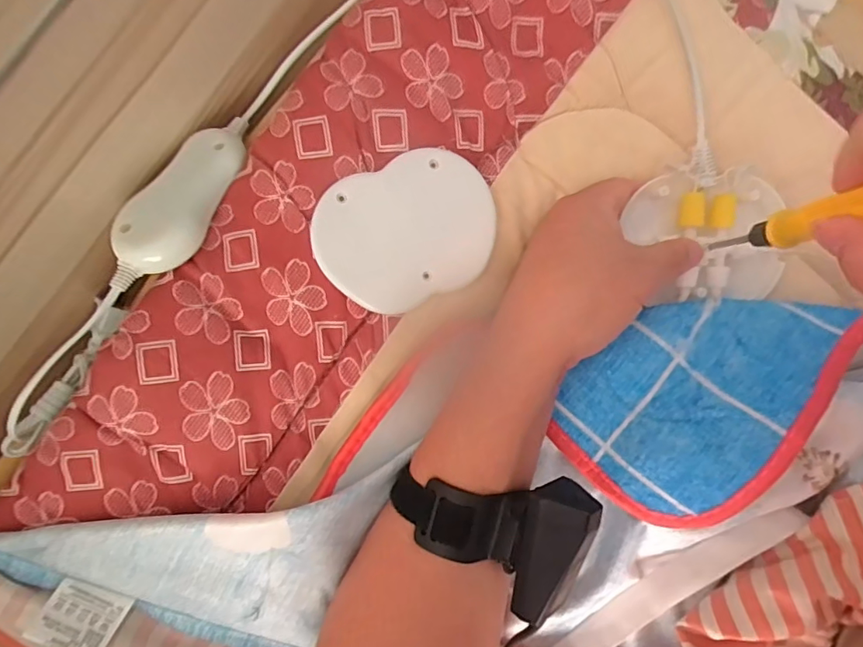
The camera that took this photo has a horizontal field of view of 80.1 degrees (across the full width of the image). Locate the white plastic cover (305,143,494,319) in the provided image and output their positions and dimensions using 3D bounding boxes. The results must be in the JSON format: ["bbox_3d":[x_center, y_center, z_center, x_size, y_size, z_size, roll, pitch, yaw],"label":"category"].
[{"bbox_3d":[-0.012,-0.053,0.297,0.103,0.006,0.080,-23,99,-11],"label":"white plastic cover"}]

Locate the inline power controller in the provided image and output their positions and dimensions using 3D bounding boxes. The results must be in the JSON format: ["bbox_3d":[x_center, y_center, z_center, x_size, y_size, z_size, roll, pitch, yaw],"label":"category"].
[{"bbox_3d":[-0.138,-0.072,0.287,0.037,0.022,0.096,27,74,-1],"label":"inline power controller"}]

